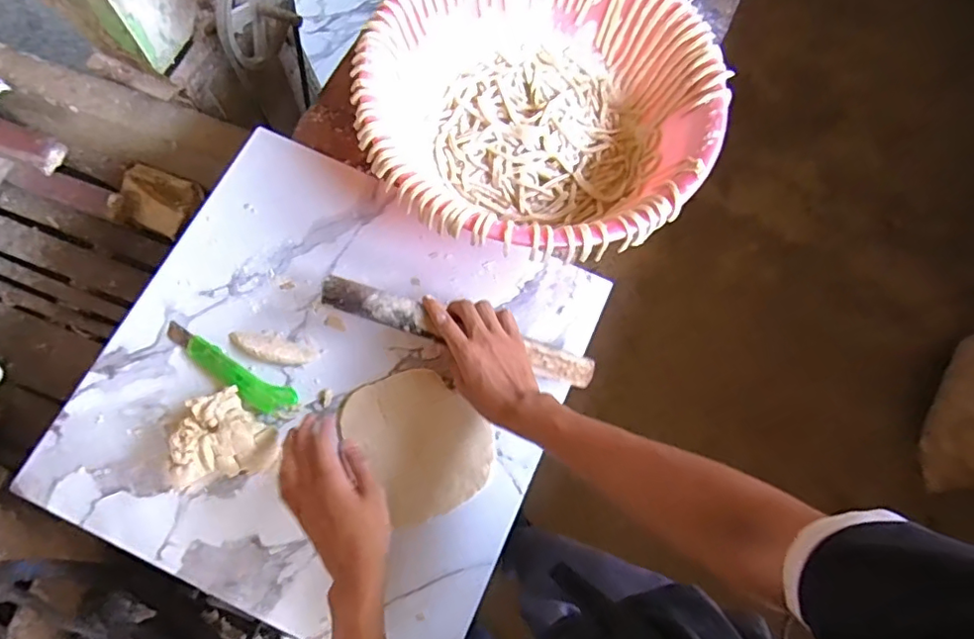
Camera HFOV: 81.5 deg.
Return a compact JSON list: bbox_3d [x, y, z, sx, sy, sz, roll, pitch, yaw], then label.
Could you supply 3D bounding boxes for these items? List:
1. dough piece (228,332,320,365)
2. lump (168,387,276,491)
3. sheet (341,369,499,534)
[{"bbox_3d":[-0.246,0.035,0.644,0.098,0.008,0.028,11,74,2],"label":"dough piece"},{"bbox_3d":[-0.276,0.121,0.598,0.093,0.045,0.087,-14,74,-5],"label":"lump"},{"bbox_3d":[-0.071,0.132,0.628,0.130,0.009,0.158,-29,76,-9],"label":"sheet"}]

